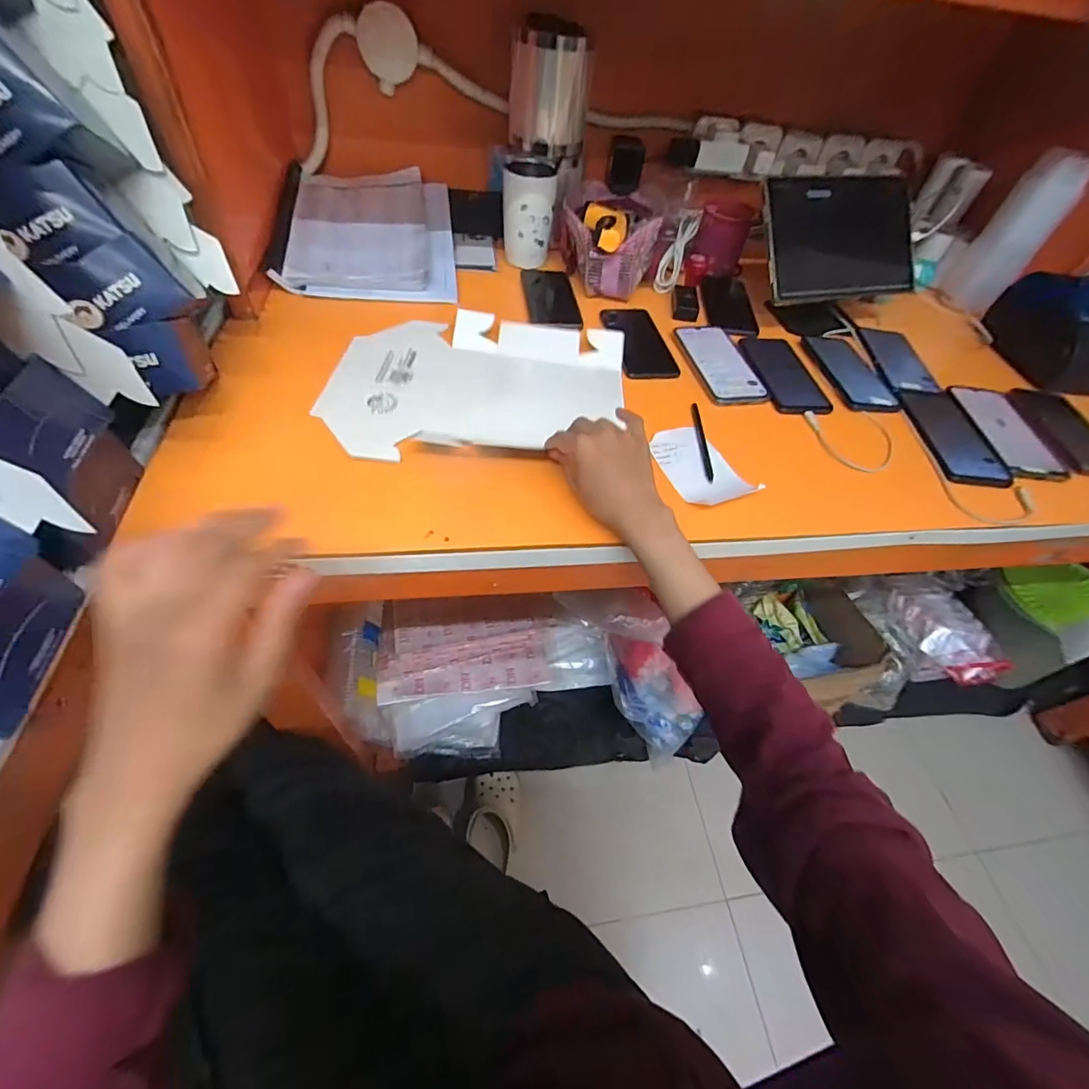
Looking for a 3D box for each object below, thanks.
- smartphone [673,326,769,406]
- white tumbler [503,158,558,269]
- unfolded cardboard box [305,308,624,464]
[{"bbox_3d":[0.239,-0.251,0.660,0.085,0.010,0.180,-5,53,-9],"label":"smartphone"},{"bbox_3d":[-0.025,-0.509,0.747,0.077,0.125,0.073,1,52,-5],"label":"white tumbler"},{"bbox_3d":[-0.071,-0.201,0.575,0.349,0.026,0.251,-3,53,-8],"label":"unfolded cardboard box"}]

